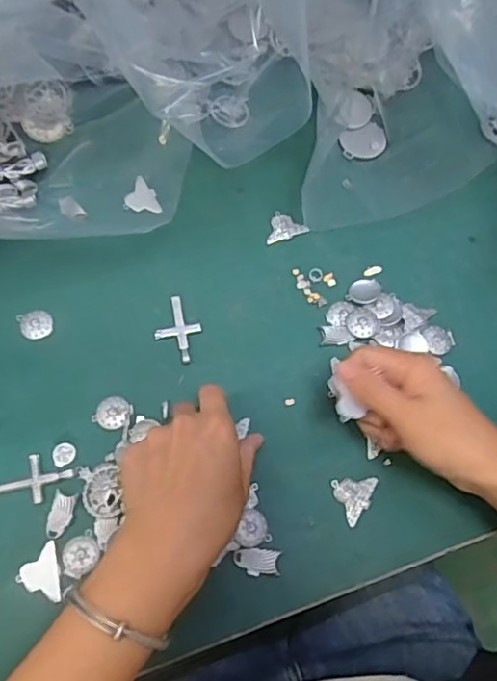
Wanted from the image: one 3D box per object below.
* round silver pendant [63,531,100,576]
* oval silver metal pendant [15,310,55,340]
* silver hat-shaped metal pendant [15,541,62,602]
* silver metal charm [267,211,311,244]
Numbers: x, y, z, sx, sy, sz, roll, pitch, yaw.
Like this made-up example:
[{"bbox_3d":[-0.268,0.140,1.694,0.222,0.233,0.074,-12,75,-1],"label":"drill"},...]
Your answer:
[{"bbox_3d":[-0.109,0.139,0.379,0.023,0.004,0.023,1,68,-2],"label":"round silver pendant"},{"bbox_3d":[-0.160,-0.013,0.440,0.024,0.004,0.023,-18,70,-9],"label":"oval silver metal pendant"},{"bbox_3d":[-0.133,0.149,0.372,0.025,0.004,0.034,-13,69,-8],"label":"silver hat-shaped metal pendant"},{"bbox_3d":[0.030,-0.095,0.482,0.035,0.004,0.027,-13,69,-8],"label":"silver metal charm"}]

